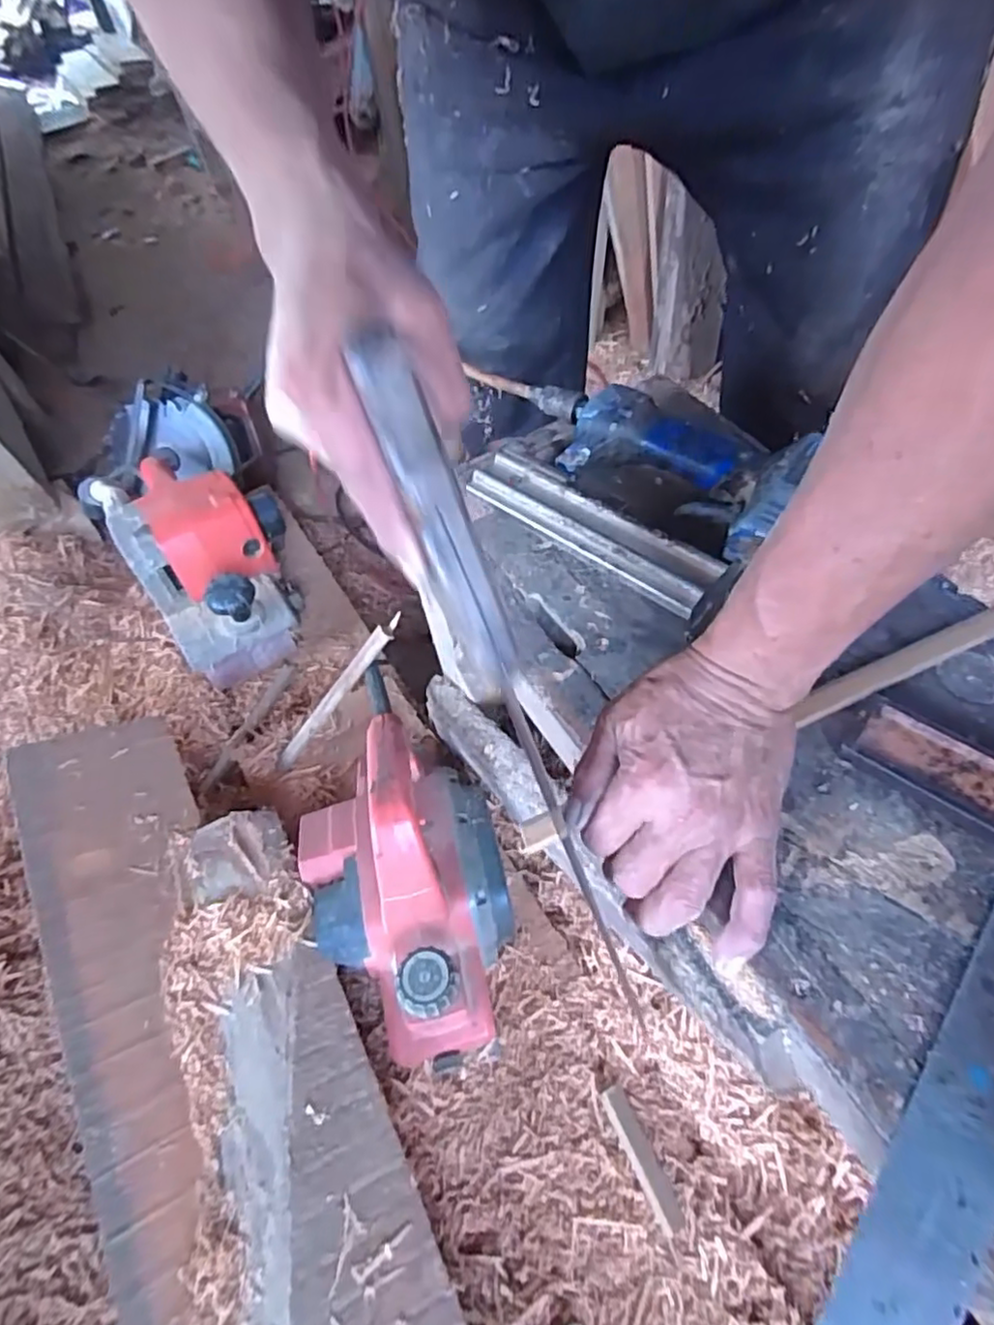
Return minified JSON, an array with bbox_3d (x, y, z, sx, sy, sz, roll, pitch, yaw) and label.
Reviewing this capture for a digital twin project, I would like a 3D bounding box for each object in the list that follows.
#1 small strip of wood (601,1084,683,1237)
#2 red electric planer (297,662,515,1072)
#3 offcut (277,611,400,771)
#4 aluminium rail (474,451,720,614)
[{"bbox_3d":[0.095,0.325,0.428,0.017,0.010,0.082,-23,58,-10],"label":"small strip of wood"},{"bbox_3d":[-0.079,0.137,0.496,0.149,0.140,0.299,-13,57,-4],"label":"red electric planer"},{"bbox_3d":[-0.149,0.034,0.600,0.196,0.016,0.020,-49,58,22],"label":"offcut"},{"bbox_3d":[0.054,-0.087,0.412,0.180,0.021,0.041,38,68,25],"label":"aluminium rail"}]

